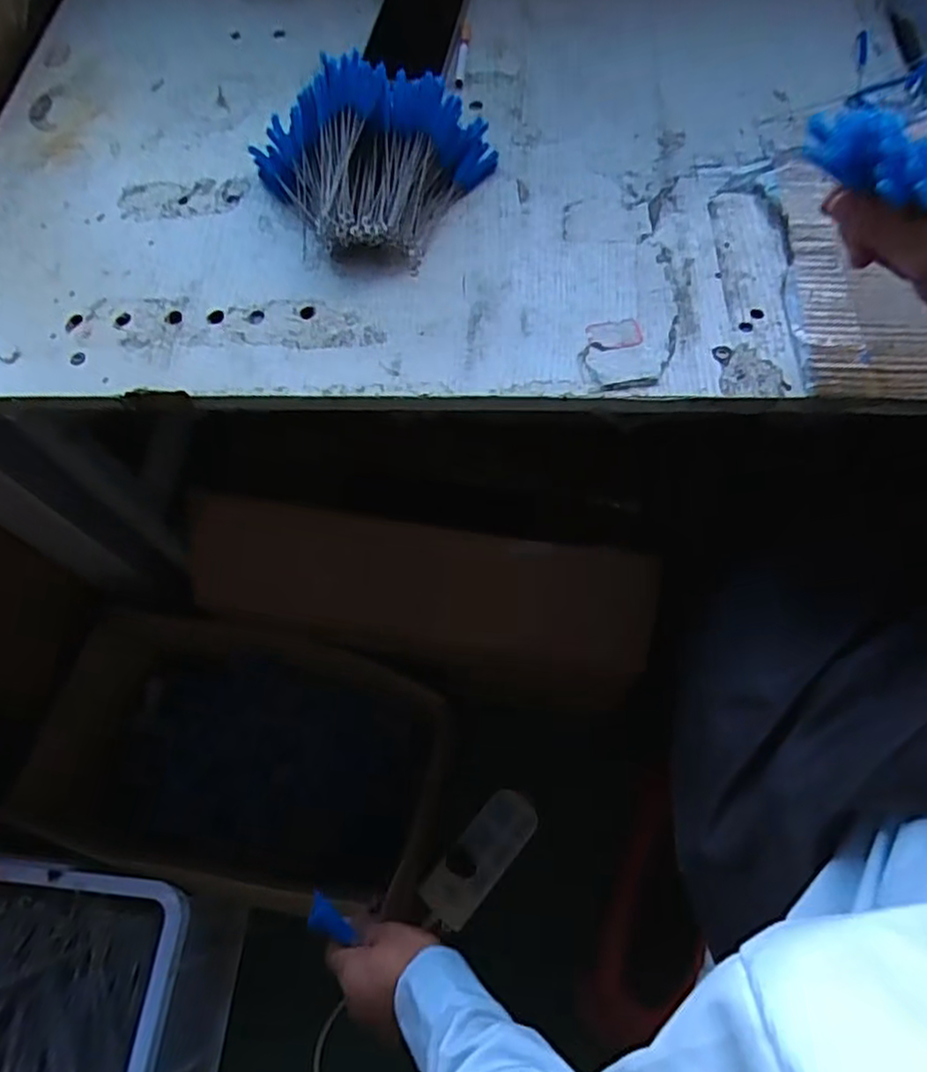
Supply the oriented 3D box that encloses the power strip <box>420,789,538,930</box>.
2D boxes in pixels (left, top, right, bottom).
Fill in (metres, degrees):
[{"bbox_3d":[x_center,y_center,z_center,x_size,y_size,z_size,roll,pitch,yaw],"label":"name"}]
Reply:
[{"bbox_3d":[0.022,0.423,0.890,0.071,0.024,0.183,37,85,19],"label":"power strip"}]

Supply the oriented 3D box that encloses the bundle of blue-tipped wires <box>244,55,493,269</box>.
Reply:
[{"bbox_3d":[-0.077,-0.278,0.494,0.174,0.075,0.135,13,66,9],"label":"bundle of blue-tipped wires"}]

